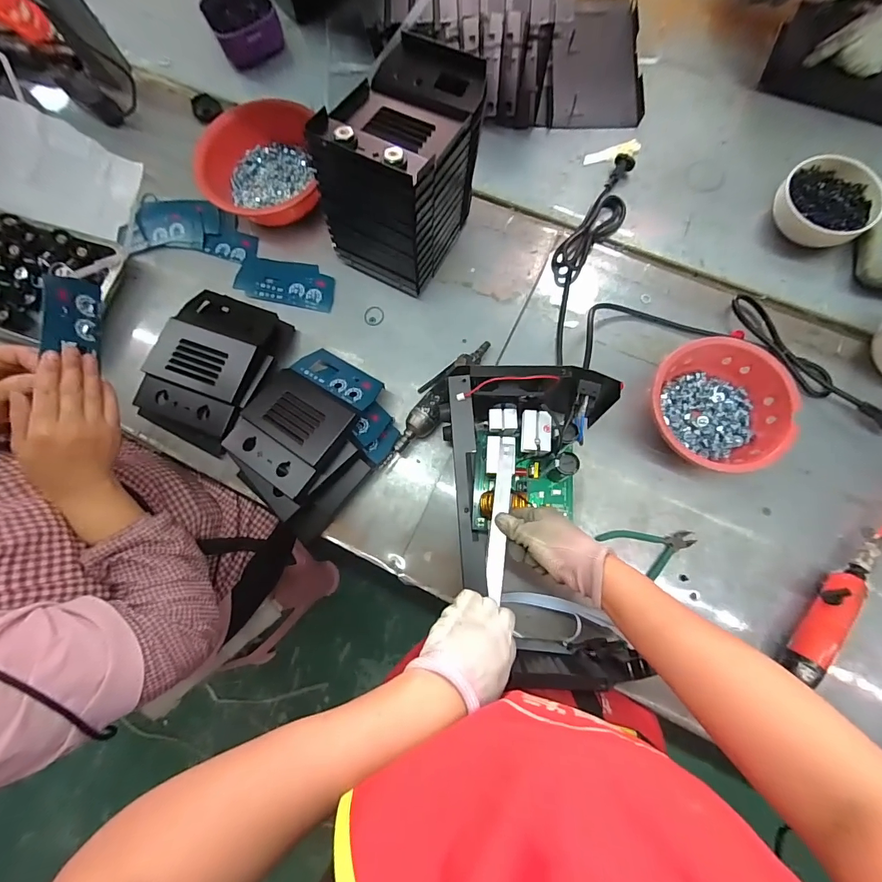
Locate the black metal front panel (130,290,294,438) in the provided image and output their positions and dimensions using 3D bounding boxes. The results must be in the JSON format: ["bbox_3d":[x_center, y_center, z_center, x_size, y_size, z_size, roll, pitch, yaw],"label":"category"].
[{"bbox_3d":[-0.340,-0.121,0.607,0.159,0.063,0.208,19,79,7],"label":"black metal front panel"}]

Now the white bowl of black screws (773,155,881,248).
[{"bbox_3d":[0.583,-0.360,0.631,0.155,0.054,0.136,-36,78,-5],"label":"white bowl of black screws"}]

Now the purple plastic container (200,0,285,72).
[{"bbox_3d":[-0.371,-0.790,0.777,0.123,0.070,0.125,-29,77,-3],"label":"purple plastic container"}]

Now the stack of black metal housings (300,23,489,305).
[{"bbox_3d":[-0.045,-0.387,0.585,0.159,0.206,0.246,26,80,9],"label":"stack of black metal housings"}]

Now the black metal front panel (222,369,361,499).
[{"bbox_3d":[-0.211,-0.018,0.558,0.154,0.027,0.144,32,81,10],"label":"black metal front panel"}]

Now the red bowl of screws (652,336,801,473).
[{"bbox_3d":[0.369,-0.045,0.556,0.172,0.075,0.170,-1,77,3],"label":"red bowl of screws"}]

